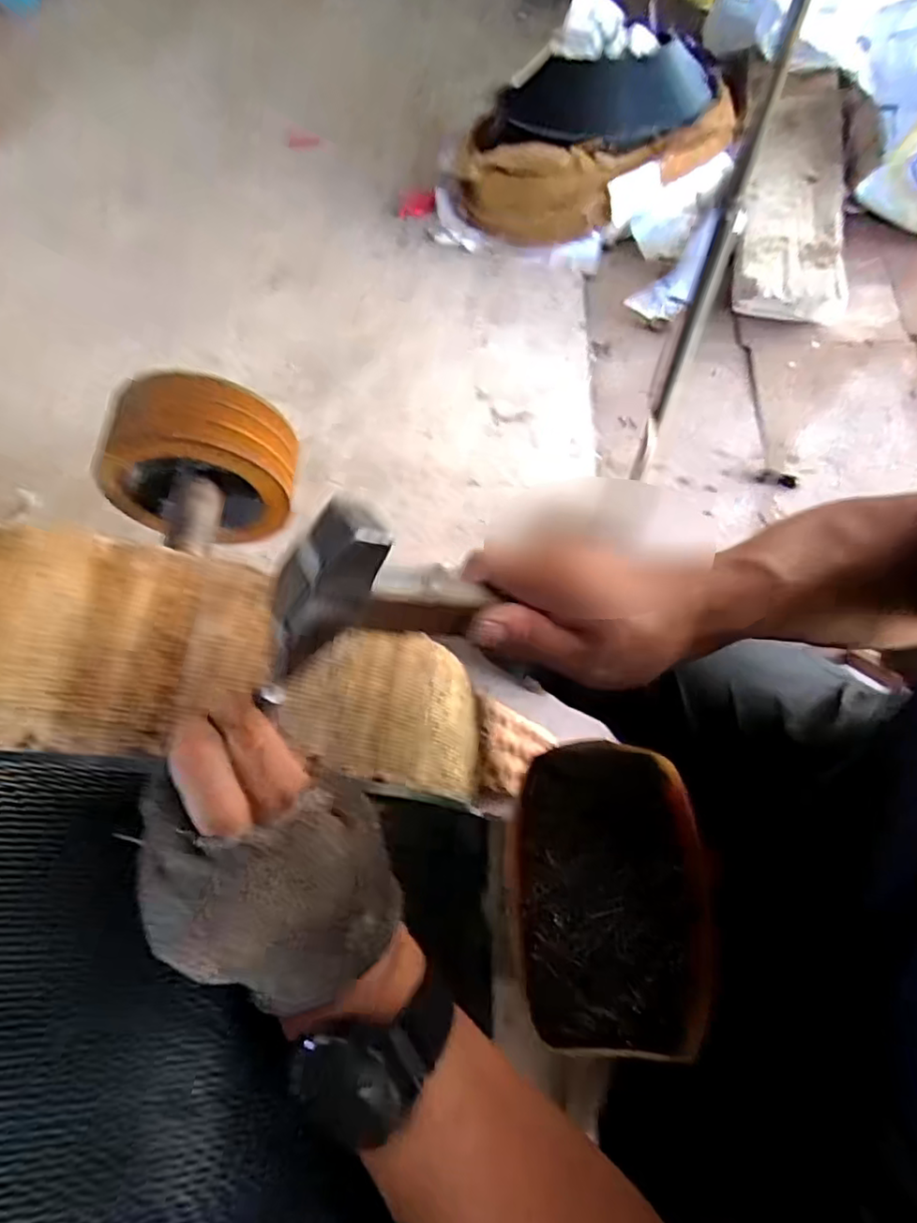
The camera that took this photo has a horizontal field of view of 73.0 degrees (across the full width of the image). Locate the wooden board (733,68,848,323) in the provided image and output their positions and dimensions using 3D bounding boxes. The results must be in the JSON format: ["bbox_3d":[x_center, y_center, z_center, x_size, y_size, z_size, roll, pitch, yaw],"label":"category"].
[{"bbox_3d":[0.697,-0.861,1.258,0.208,0.047,0.646,18,73,-7],"label":"wooden board"}]

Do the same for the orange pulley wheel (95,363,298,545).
[{"bbox_3d":[-0.279,-0.165,0.680,0.191,0.171,0.086,-5,64,4],"label":"orange pulley wheel"}]

